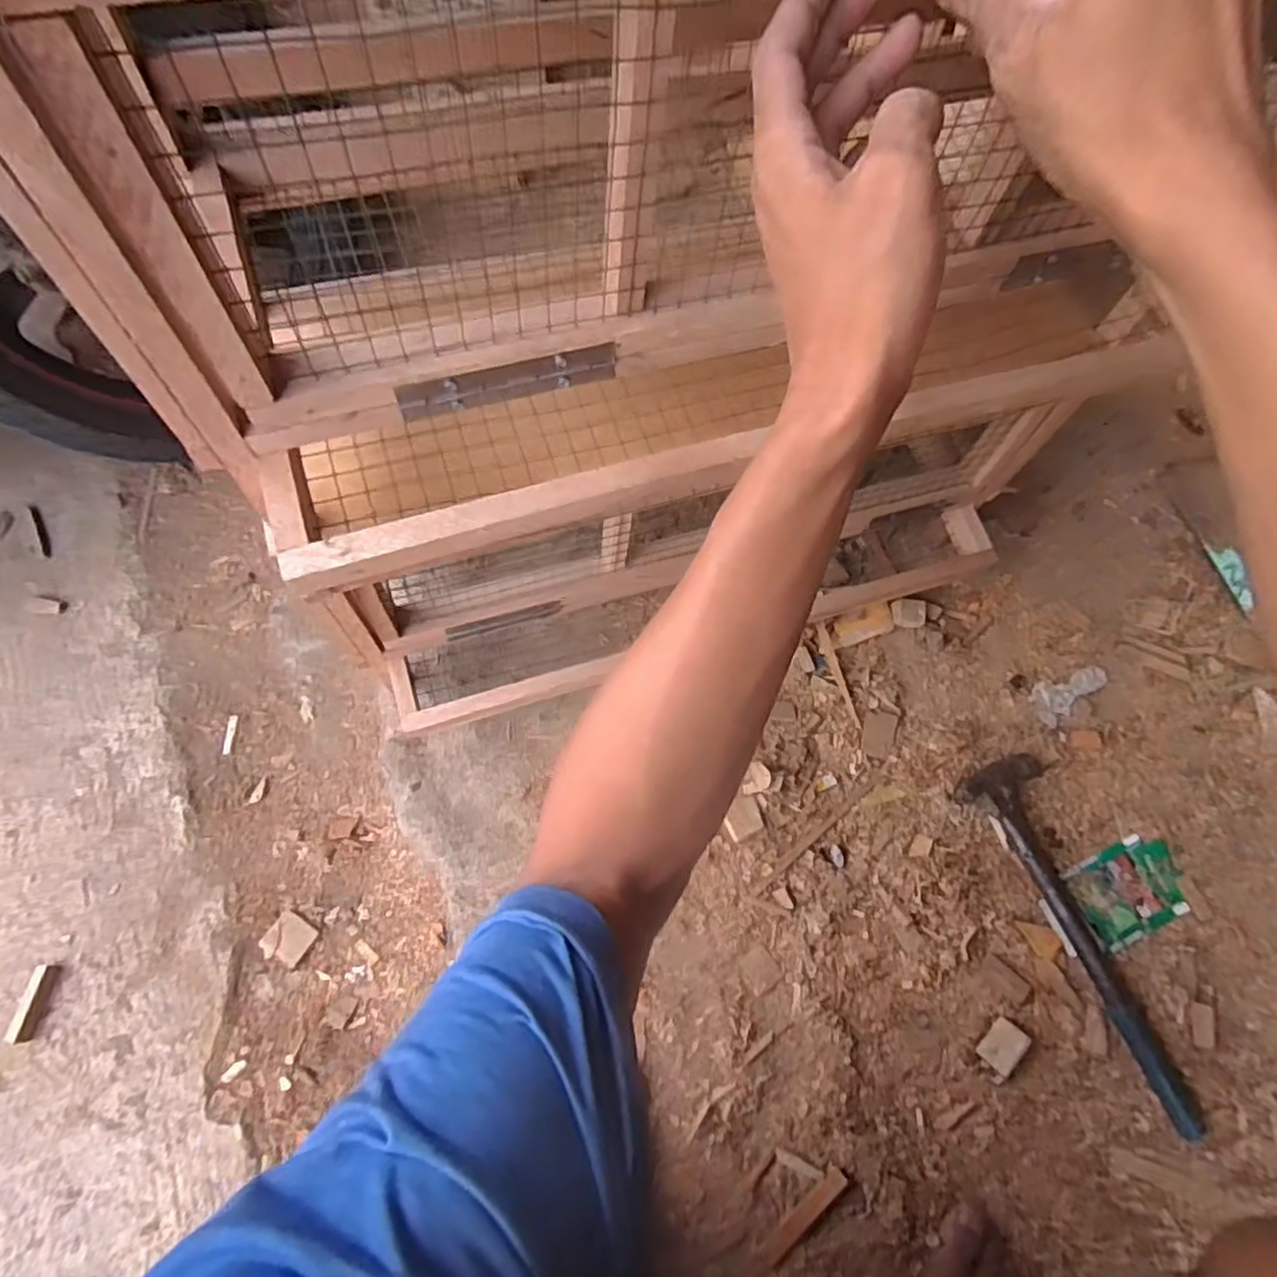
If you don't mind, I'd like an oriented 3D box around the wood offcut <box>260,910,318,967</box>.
[{"bbox_3d":[-0.323,0.278,0.655,0.039,0.005,0.038,29,66,11],"label":"wood offcut"}]

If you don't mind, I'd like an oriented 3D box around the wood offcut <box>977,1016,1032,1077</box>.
[{"bbox_3d":[0.330,0.365,0.639,0.041,0.018,0.027,-41,73,-19],"label":"wood offcut"}]

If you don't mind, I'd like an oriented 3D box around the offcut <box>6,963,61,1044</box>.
[{"bbox_3d":[-0.524,0.316,0.615,0.020,0.007,0.061,8,64,1],"label":"offcut"}]

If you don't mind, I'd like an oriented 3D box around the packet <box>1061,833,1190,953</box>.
[{"bbox_3d":[0.488,0.248,0.705,0.114,0.004,0.078,-21,67,-12],"label":"packet"}]

